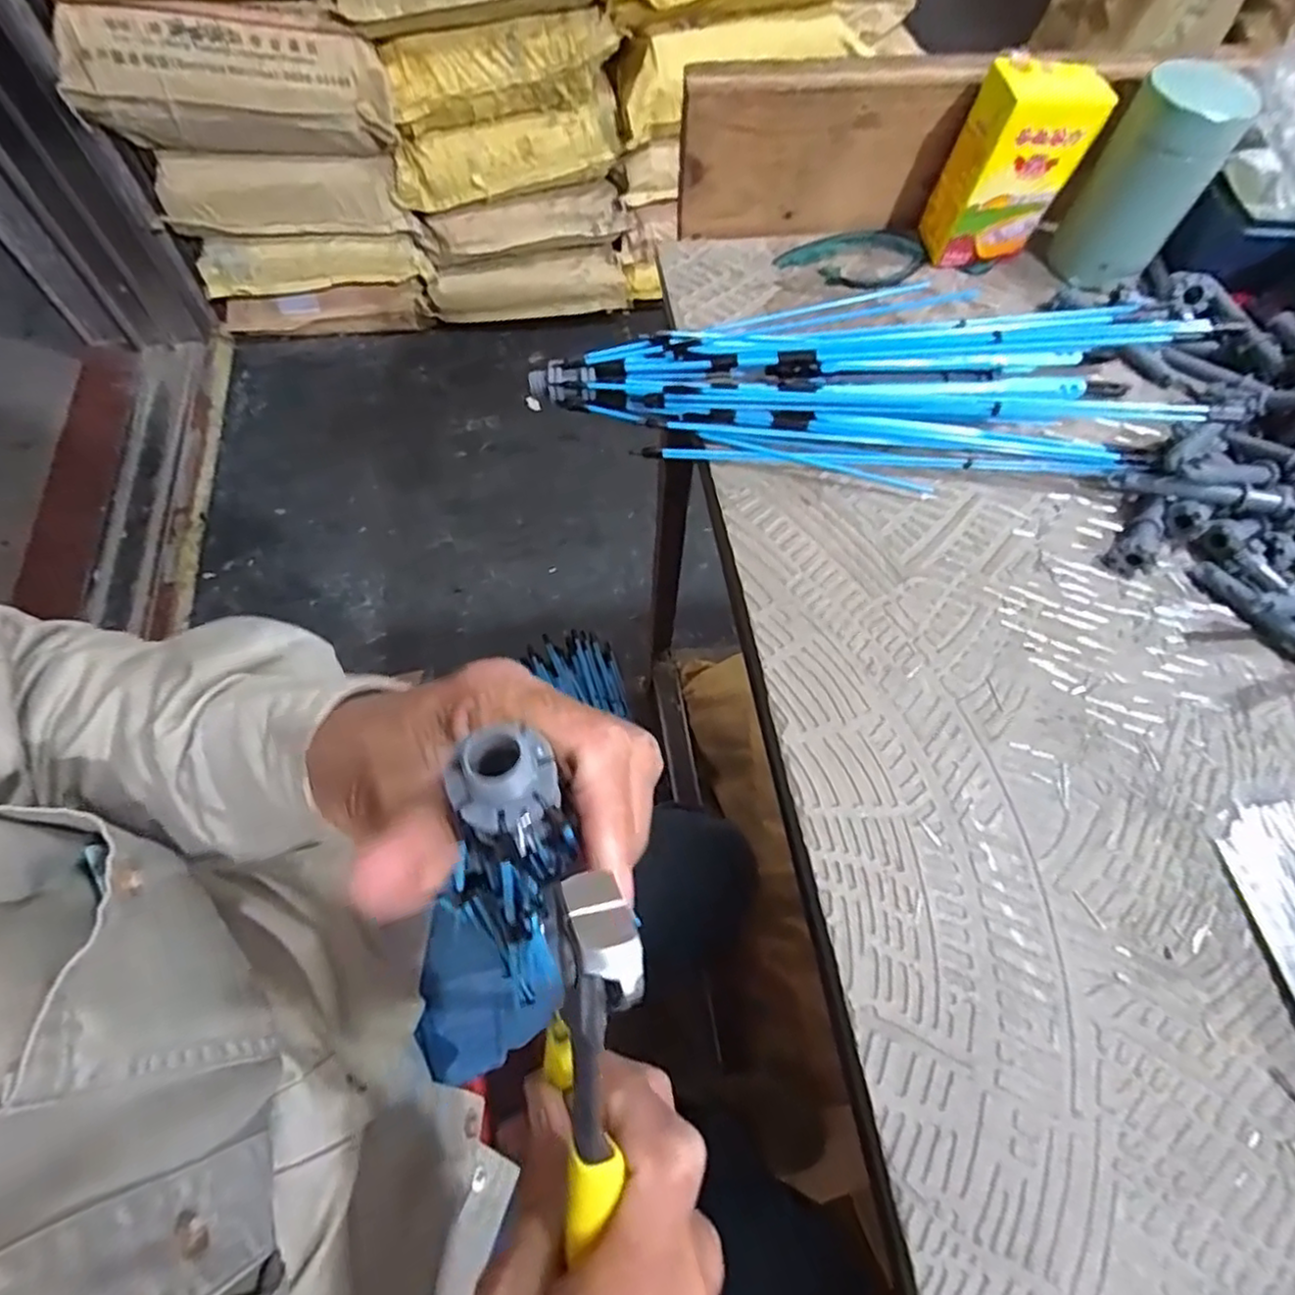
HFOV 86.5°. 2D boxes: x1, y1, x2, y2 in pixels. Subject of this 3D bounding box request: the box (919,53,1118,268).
[{"bbox_3d":[0.234,-0.312,0.449,0.069,0.106,0.044,-6,64,-5],"label":"box"}]

